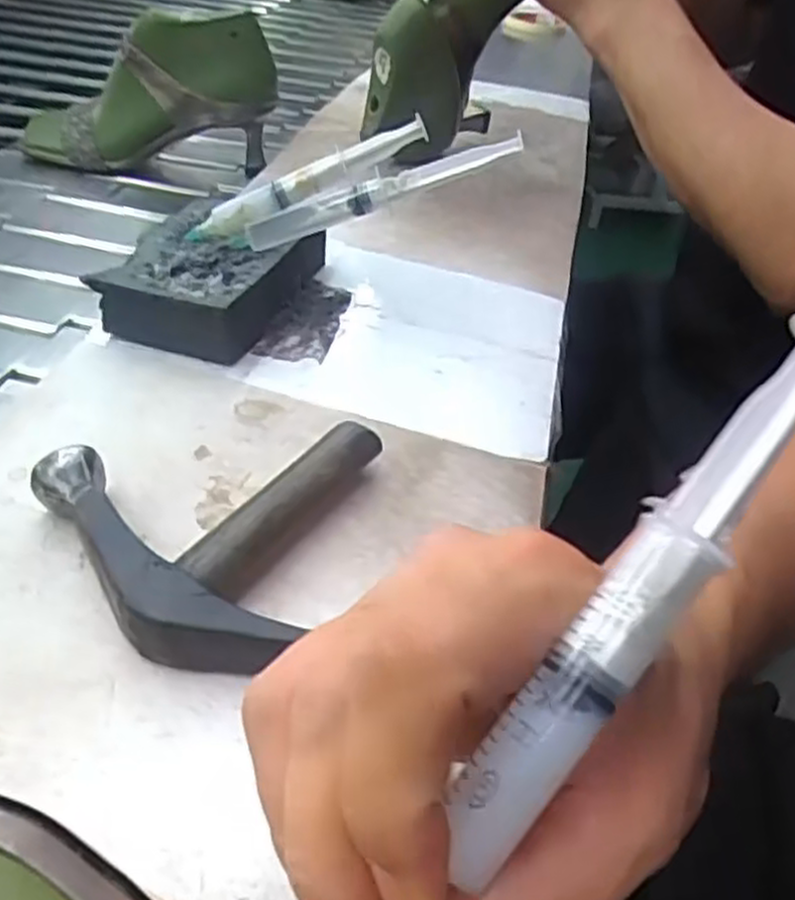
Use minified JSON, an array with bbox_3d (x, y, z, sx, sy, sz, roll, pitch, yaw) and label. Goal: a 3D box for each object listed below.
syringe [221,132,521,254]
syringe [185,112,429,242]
[{"bbox_3d":[-0.012,-0.140,0.430,0.163,0.018,0.017,-17,34,9],"label":"syringe"},{"bbox_3d":[-0.053,-0.151,0.443,0.145,0.016,0.013,-24,36,6],"label":"syringe"}]

